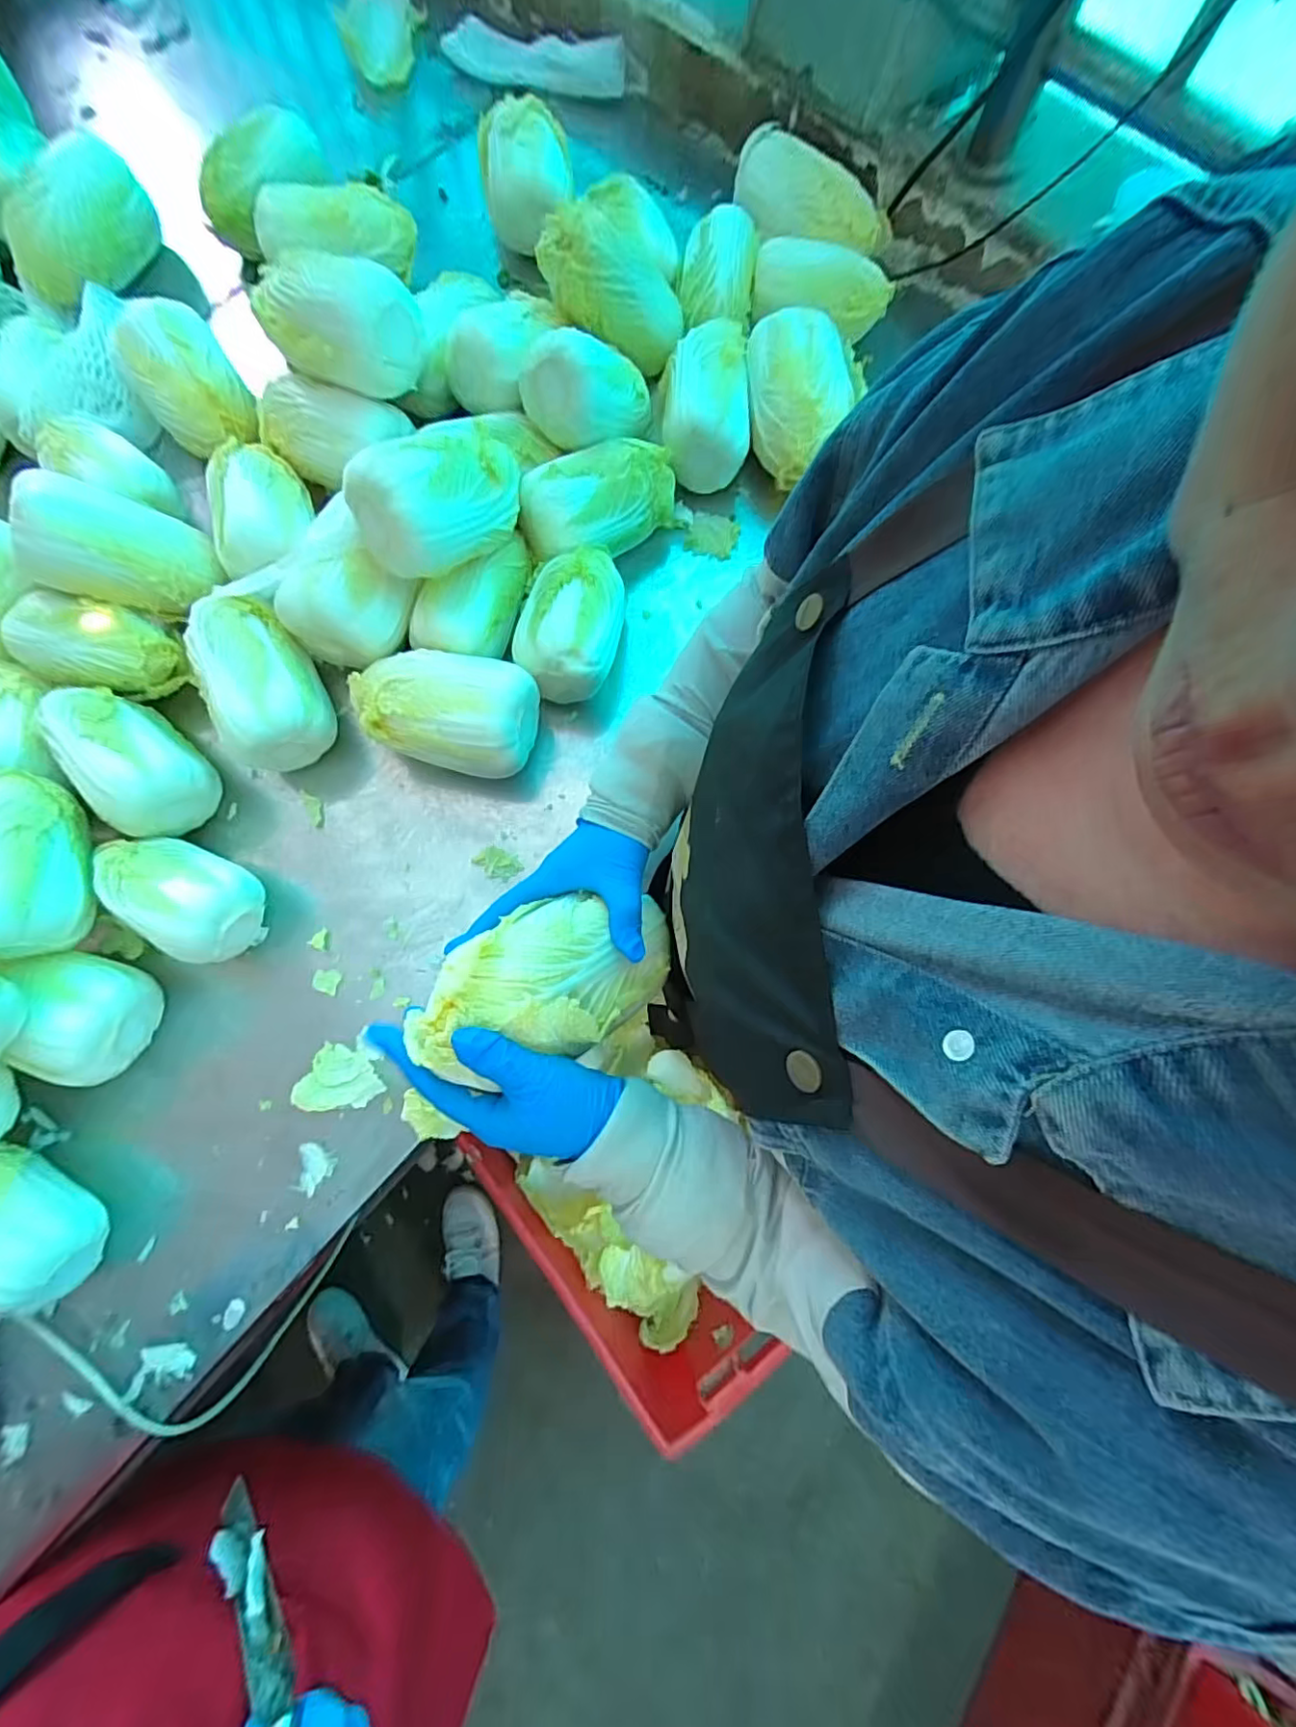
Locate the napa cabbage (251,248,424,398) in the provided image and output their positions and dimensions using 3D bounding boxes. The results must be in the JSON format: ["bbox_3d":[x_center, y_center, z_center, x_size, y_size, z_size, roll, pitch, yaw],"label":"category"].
[{"bbox_3d":[-0.304,-0.523,0.590,0.158,0.093,0.089,15,78,2],"label":"napa cabbage"}]

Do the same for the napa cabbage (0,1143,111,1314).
[{"bbox_3d":[-0.519,0.291,0.500,0.145,0.078,0.087,20,78,3],"label":"napa cabbage"}]

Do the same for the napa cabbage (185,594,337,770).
[{"bbox_3d":[-0.367,-0.170,0.581,0.093,0.085,0.155,-31,80,-7],"label":"napa cabbage"}]

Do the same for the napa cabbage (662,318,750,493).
[{"bbox_3d":[0.062,-0.503,0.668,0.092,0.101,0.150,1,78,-1],"label":"napa cabbage"}]

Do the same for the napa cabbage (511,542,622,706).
[{"bbox_3d":[-0.075,-0.246,0.619,0.096,0.092,0.149,12,78,1],"label":"napa cabbage"}]

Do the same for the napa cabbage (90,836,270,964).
[{"bbox_3d":[-0.424,0.029,0.549,0.143,0.092,0.091,20,78,3],"label":"napa cabbage"}]

